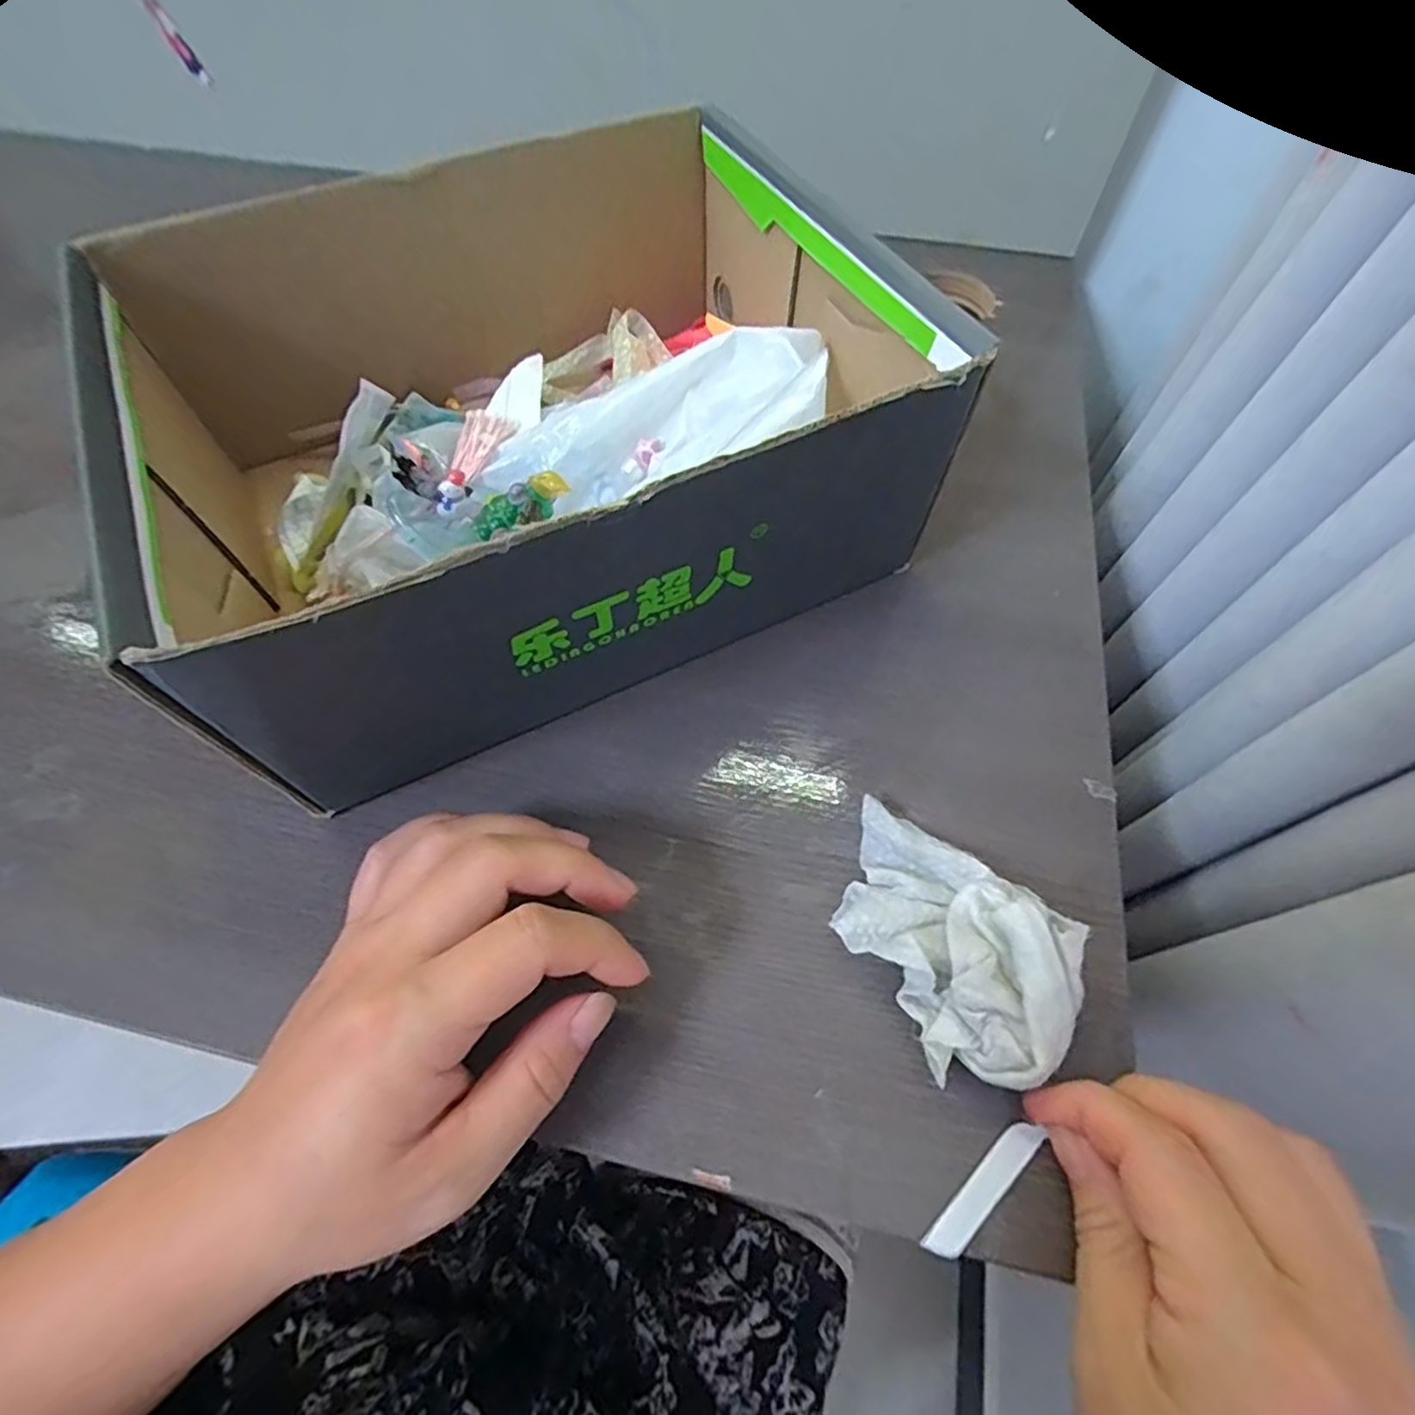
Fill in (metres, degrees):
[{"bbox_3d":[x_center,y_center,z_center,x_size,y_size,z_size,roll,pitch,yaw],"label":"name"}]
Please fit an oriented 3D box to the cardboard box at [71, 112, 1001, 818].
[{"bbox_3d":[-0.072,-0.132,0.292,0.288,0.110,0.240,-24,64,-13],"label":"cardboard box"}]

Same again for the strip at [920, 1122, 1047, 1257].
[{"bbox_3d":[0.084,0.145,0.205,0.048,0.004,0.010,-38,70,-17],"label":"strip"}]

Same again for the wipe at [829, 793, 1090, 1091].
[{"bbox_3d":[0.079,0.073,0.225,0.058,0.039,0.089,-29,65,-15],"label":"wipe"}]

